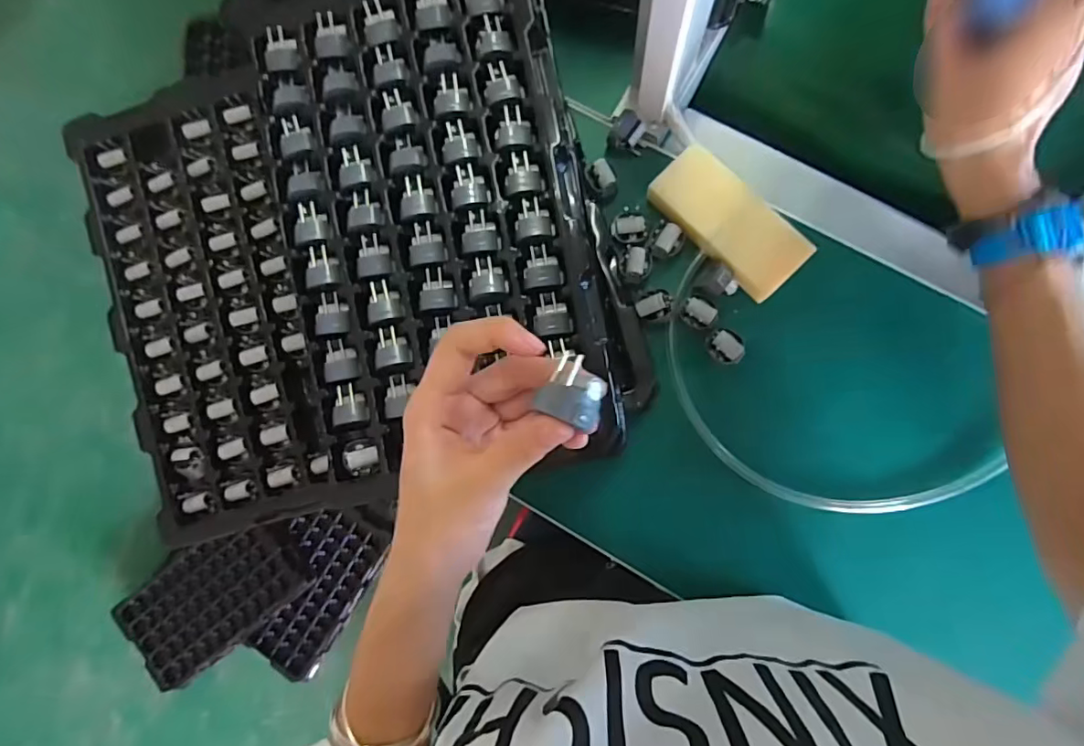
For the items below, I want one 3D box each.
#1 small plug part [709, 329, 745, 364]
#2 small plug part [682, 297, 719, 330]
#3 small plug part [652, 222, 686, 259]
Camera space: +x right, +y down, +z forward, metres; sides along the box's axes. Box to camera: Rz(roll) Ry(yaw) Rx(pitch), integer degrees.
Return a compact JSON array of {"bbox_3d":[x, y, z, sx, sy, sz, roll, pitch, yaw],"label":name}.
[{"bbox_3d":[0.136,-0.019,0.411,0.027,0.018,0.023,41,92,8],"label":"small plug part"},{"bbox_3d":[0.117,-0.046,0.412,0.026,0.015,0.022,31,91,8],"label":"small plug part"},{"bbox_3d":[0.095,-0.099,0.418,0.021,0.012,0.025,42,92,8],"label":"small plug part"}]

